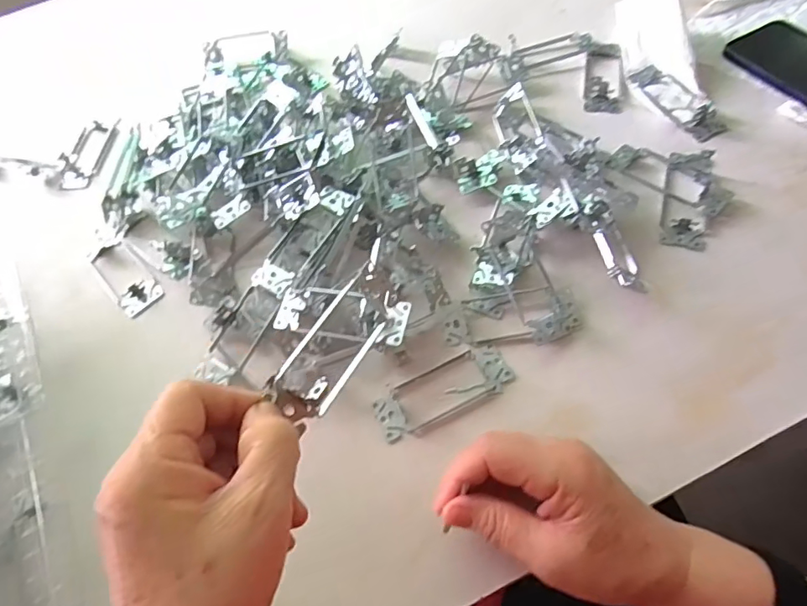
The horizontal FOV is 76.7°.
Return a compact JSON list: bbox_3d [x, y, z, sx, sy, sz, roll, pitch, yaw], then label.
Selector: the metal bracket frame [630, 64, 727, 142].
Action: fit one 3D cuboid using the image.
[{"bbox_3d":[0.269,-0.202,0.497,0.036,0.020,0.107,-27,62,-9],"label":"metal bracket frame"}]

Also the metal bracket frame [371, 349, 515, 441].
[{"bbox_3d":[0.030,0.067,0.386,0.105,0.005,0.041,-26,61,-8],"label":"metal bracket frame"}]

